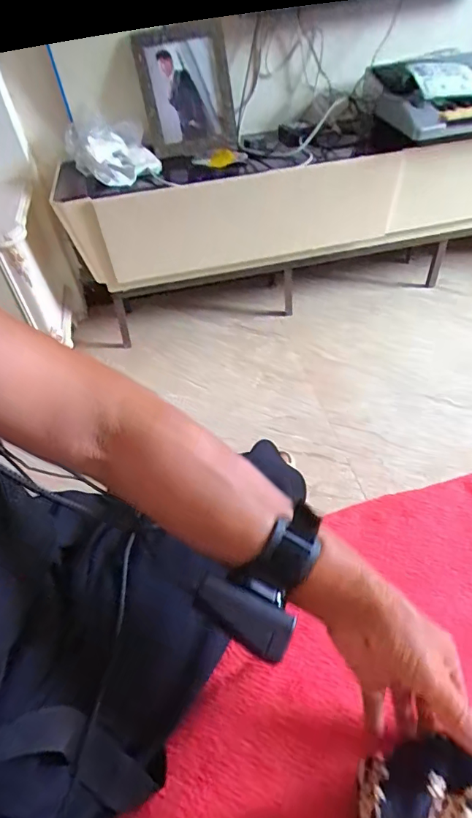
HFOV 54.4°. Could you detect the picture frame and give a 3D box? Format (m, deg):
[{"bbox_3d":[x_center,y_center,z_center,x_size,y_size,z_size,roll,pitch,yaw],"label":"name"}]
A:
[{"bbox_3d":[-0.136,-0.874,1.276,0.239,0.288,0.035,-5,38,6],"label":"picture frame"}]

